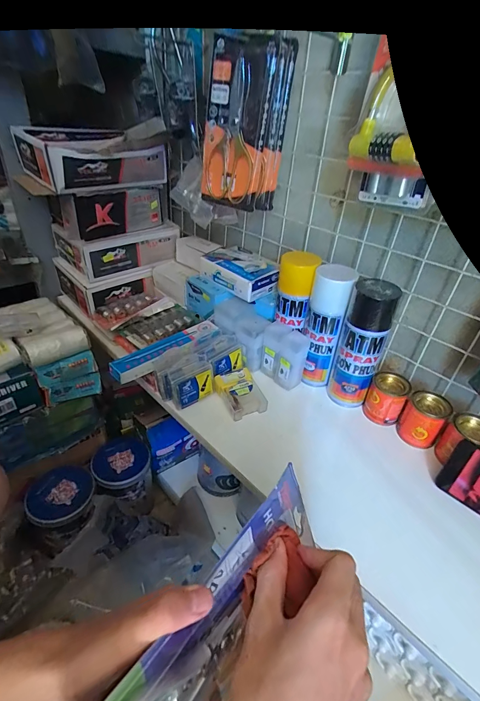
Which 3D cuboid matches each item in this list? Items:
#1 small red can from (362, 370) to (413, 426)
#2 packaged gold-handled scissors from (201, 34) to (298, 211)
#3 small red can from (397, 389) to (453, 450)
[{"bbox_3d":[0.228,0.077,0.534,0.053,0.072,0.048,24,38,24],"label":"small red can"},{"bbox_3d":[0.007,-0.374,0.572,0.123,0.227,0.080,31,41,31],"label":"packaged gold-handled scissors"},{"bbox_3d":[0.272,0.103,0.502,0.052,0.070,0.051,4,34,-3],"label":"small red can"}]

